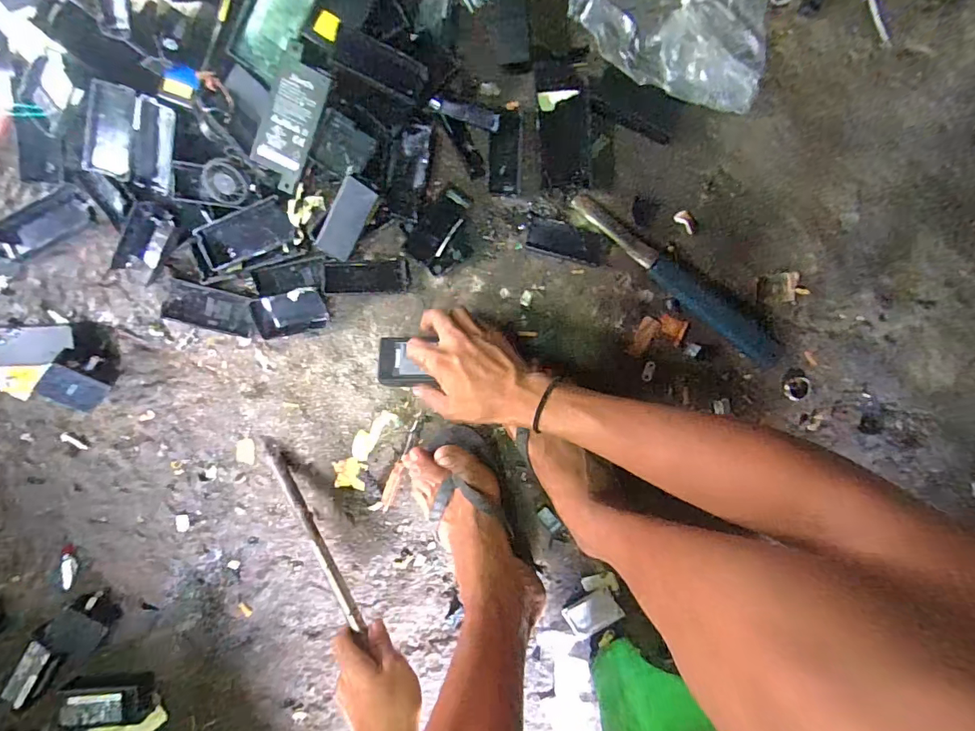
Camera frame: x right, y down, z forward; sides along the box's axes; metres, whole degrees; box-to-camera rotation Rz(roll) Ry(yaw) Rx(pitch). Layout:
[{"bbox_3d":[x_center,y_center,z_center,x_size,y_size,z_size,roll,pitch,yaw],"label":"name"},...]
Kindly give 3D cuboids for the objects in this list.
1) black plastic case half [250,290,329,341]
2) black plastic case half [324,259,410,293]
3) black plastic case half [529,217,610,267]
[{"bbox_3d":[-0.221,-0.060,0.527,0.079,0.020,0.050,-13,125,-1],"label":"black plastic case half"},{"bbox_3d":[-0.137,-0.099,0.527,0.095,0.012,0.036,-3,105,-4],"label":"black plastic case half"},{"bbox_3d":[0.092,-0.142,0.535,0.092,0.005,0.036,16,95,-3],"label":"black plastic case half"}]

